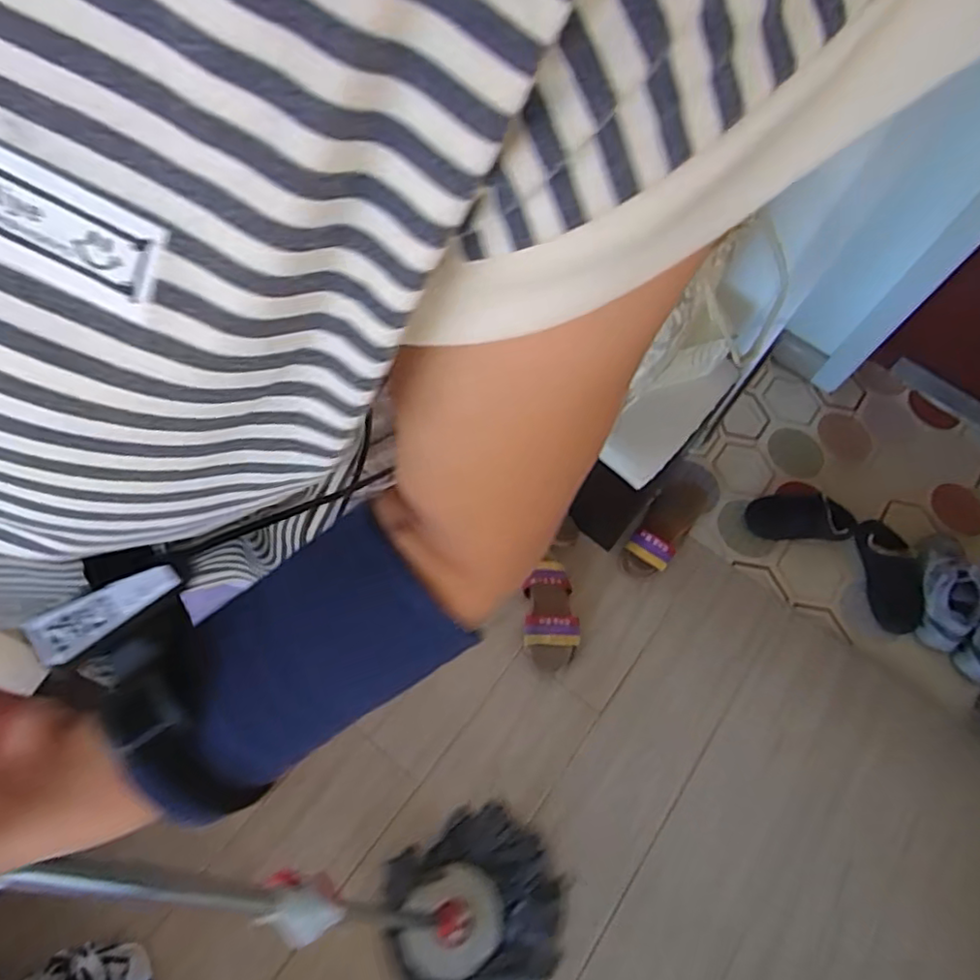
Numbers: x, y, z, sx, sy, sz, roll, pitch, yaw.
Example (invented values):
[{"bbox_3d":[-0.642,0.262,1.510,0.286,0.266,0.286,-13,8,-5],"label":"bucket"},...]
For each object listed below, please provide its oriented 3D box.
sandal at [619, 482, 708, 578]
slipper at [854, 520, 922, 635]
[{"bbox_3d":[0.400,0.080,1.426,0.102,0.070,0.285,35,64,11],"label":"sandal"},{"bbox_3d":[0.902,0.188,1.413,0.106,0.051,0.263,2,63,-6],"label":"slipper"}]

